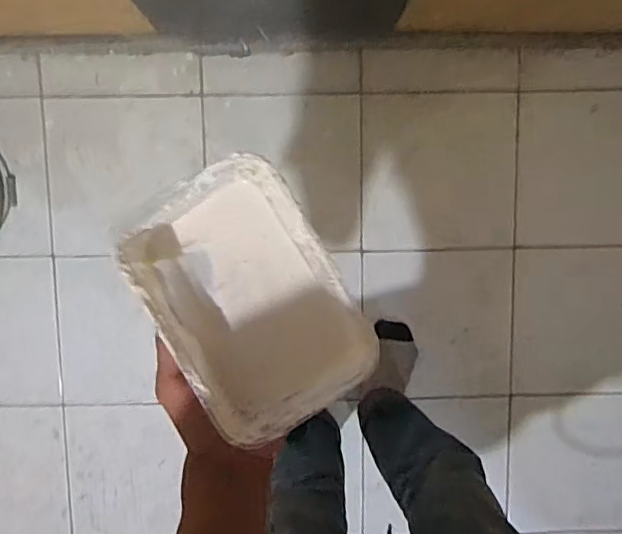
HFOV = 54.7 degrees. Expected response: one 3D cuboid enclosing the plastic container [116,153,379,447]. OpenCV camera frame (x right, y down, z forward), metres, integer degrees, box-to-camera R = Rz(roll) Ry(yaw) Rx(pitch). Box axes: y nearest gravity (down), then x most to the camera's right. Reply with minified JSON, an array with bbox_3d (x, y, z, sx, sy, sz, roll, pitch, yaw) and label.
[{"bbox_3d":[-0.039,0.020,0.404,0.113,0.059,0.169,-30,97,3],"label":"plastic container"}]

